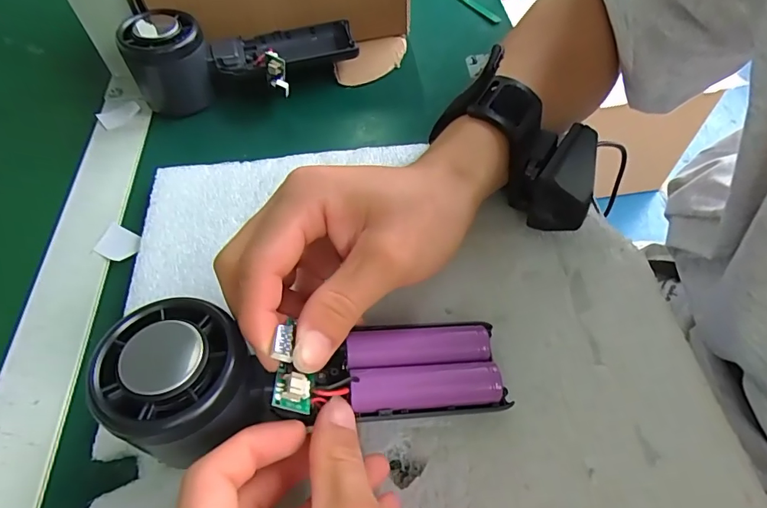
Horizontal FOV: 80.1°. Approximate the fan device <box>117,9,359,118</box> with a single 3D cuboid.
[{"bbox_3d":[-0.101,-0.148,0.339,0.159,0.058,0.063,-12,55,-4],"label":"fan device"}]

